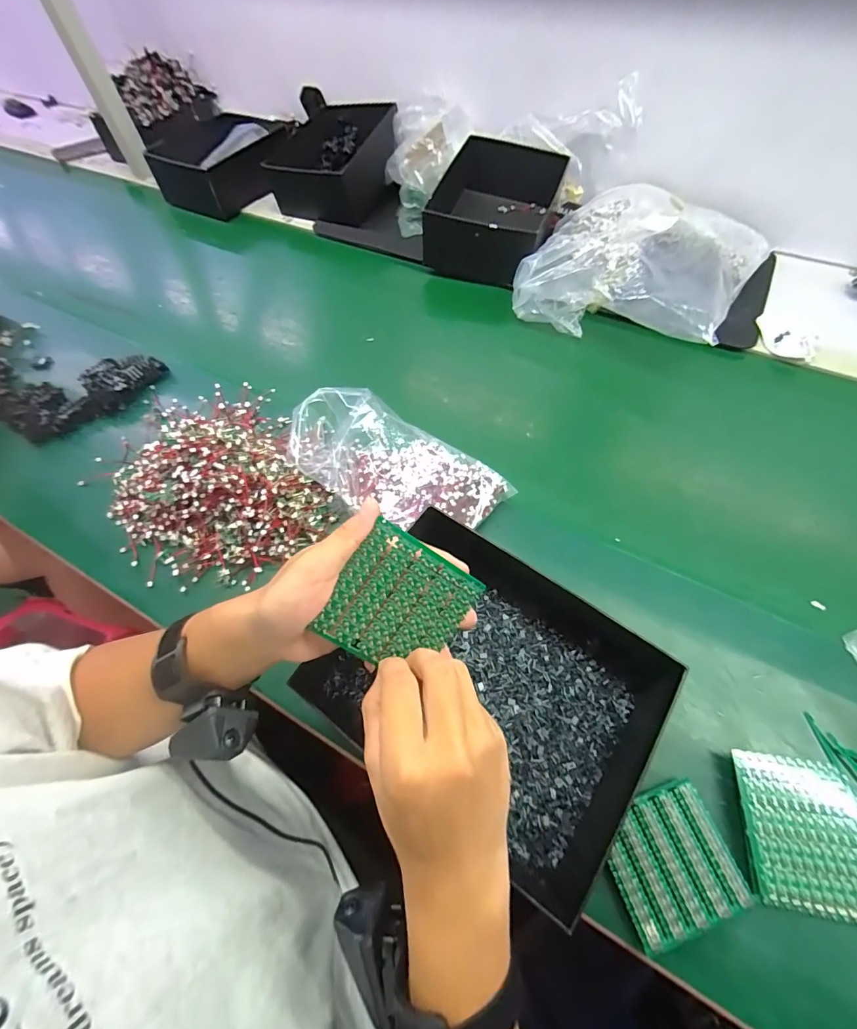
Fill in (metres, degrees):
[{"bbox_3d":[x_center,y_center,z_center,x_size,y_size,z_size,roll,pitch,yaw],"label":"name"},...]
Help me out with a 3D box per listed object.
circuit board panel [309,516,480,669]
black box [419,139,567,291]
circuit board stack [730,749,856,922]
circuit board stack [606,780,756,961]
[{"bbox_3d":[-0.018,0.059,0.270,0.085,0.004,0.079,36,88,-17],"label":"circuit board panel"},{"bbox_3d":[0.108,-0.506,0.716,0.187,0.099,0.241,16,62,12],"label":"black box"},{"bbox_3d":[0.289,0.239,0.319,0.093,0.015,0.098,8,60,8],"label":"circuit board stack"},{"bbox_3d":[0.179,0.256,0.312,0.087,0.009,0.080,-19,60,-8],"label":"circuit board stack"}]

